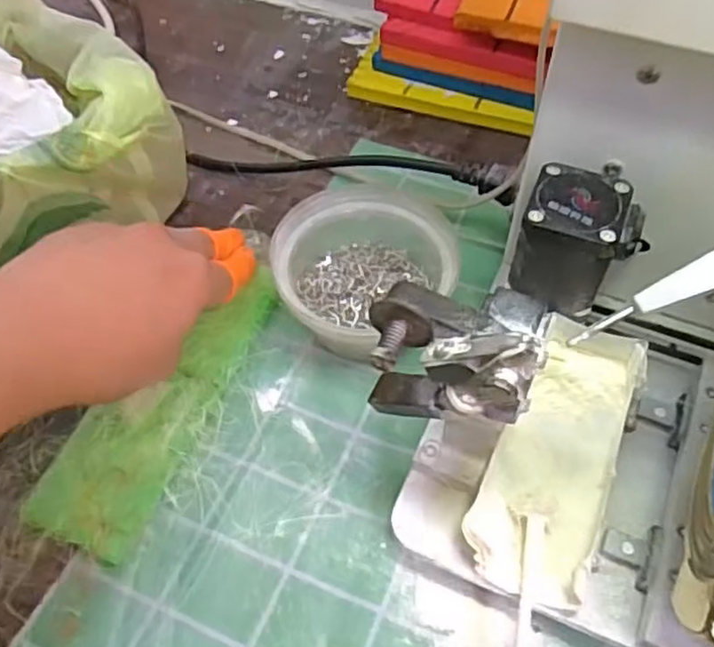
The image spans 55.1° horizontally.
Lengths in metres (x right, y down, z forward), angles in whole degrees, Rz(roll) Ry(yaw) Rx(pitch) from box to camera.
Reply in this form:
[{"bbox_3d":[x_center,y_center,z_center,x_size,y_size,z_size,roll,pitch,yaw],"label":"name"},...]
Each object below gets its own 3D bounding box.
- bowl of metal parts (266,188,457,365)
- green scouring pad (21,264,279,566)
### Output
[{"bbox_3d":[0.004,-0.027,0.388,0.097,0.050,0.094,-1,56,1],"label":"bowl of metal parts"},{"bbox_3d":[-0.100,0.037,0.366,0.055,0.015,0.172,21,59,15],"label":"green scouring pad"}]

